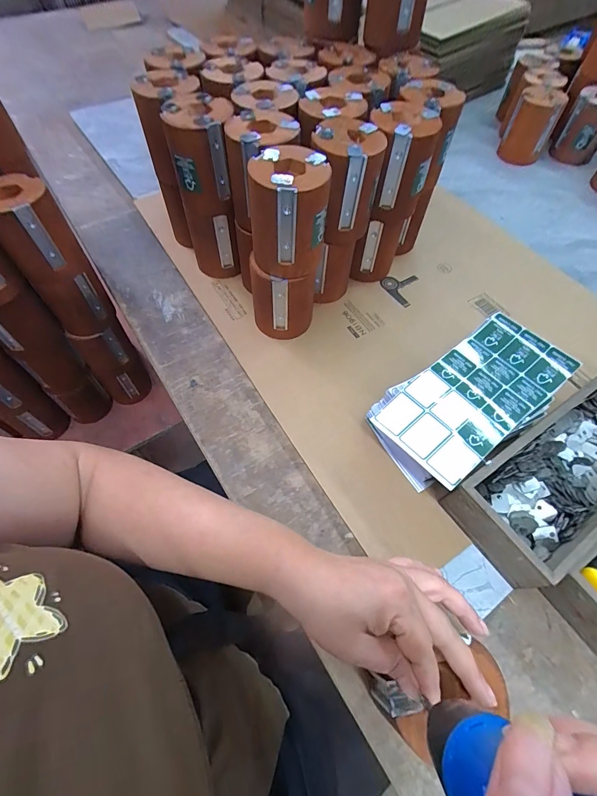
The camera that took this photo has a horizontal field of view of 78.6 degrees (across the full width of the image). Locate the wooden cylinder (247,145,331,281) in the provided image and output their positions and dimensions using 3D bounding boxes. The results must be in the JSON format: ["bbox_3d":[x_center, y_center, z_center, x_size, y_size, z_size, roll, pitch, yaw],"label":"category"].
[{"bbox_3d":[-0.011,-0.194,0.384,0.080,0.098,0.077,-2,60,-1],"label":"wooden cylinder"}]

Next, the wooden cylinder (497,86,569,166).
[{"bbox_3d":[0.447,-0.520,0.701,0.077,0.109,0.077,29,62,17],"label":"wooden cylinder"}]

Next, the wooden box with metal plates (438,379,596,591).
[{"bbox_3d":[0.292,0.063,0.380,0.293,0.065,0.106,-30,65,-16],"label":"wooden box with metal plates"}]

